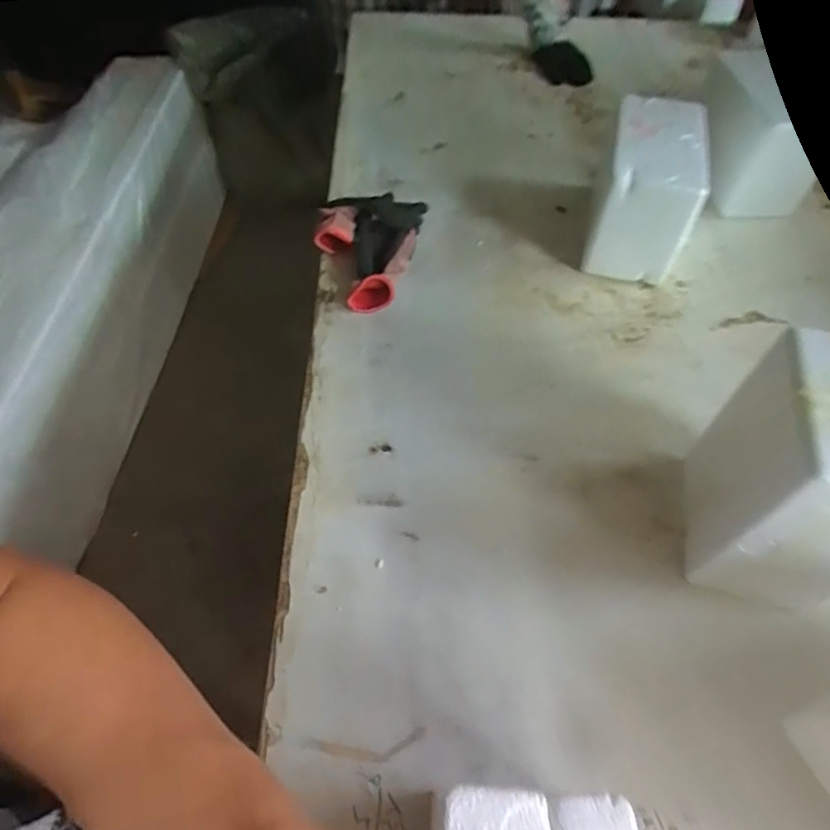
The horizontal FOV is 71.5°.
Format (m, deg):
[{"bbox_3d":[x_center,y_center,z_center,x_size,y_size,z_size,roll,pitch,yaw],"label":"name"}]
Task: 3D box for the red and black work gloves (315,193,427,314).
[{"bbox_3d":[-0.065,-0.230,0.757,0.128,0.062,0.186,12,58,5],"label":"red and black work gloves"}]

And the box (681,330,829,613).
[{"bbox_3d":[0.334,0.051,0.496,0.117,0.249,0.156,12,58,5],"label":"box"}]

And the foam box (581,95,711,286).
[{"bbox_3d":[0.306,-0.294,0.772,0.114,0.156,0.183,13,58,6],"label":"foam box"}]

